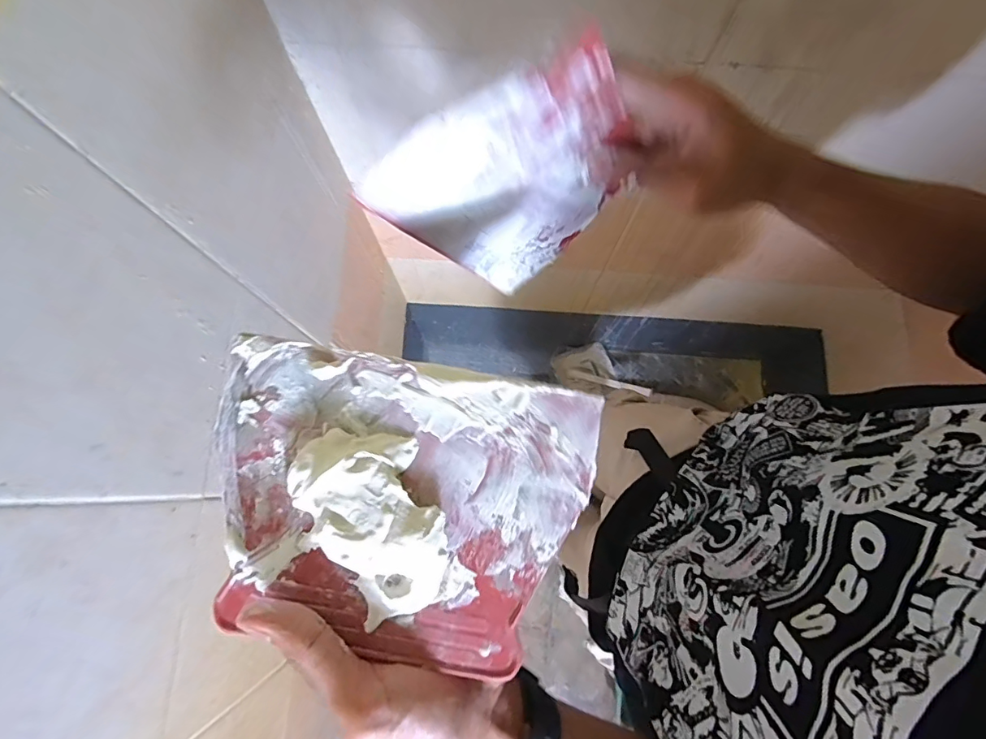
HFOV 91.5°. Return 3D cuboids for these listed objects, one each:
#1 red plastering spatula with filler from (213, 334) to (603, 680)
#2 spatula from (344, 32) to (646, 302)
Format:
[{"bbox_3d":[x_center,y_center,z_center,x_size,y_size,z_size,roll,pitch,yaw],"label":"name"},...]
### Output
[{"bbox_3d":[-0.045,0.059,0.218,0.168,0.024,0.125,10,76,4],"label":"red plastering spatula with filler"},{"bbox_3d":[0.021,-0.106,0.285,0.129,0.168,0.008,-33,70,20],"label":"spatula"}]

